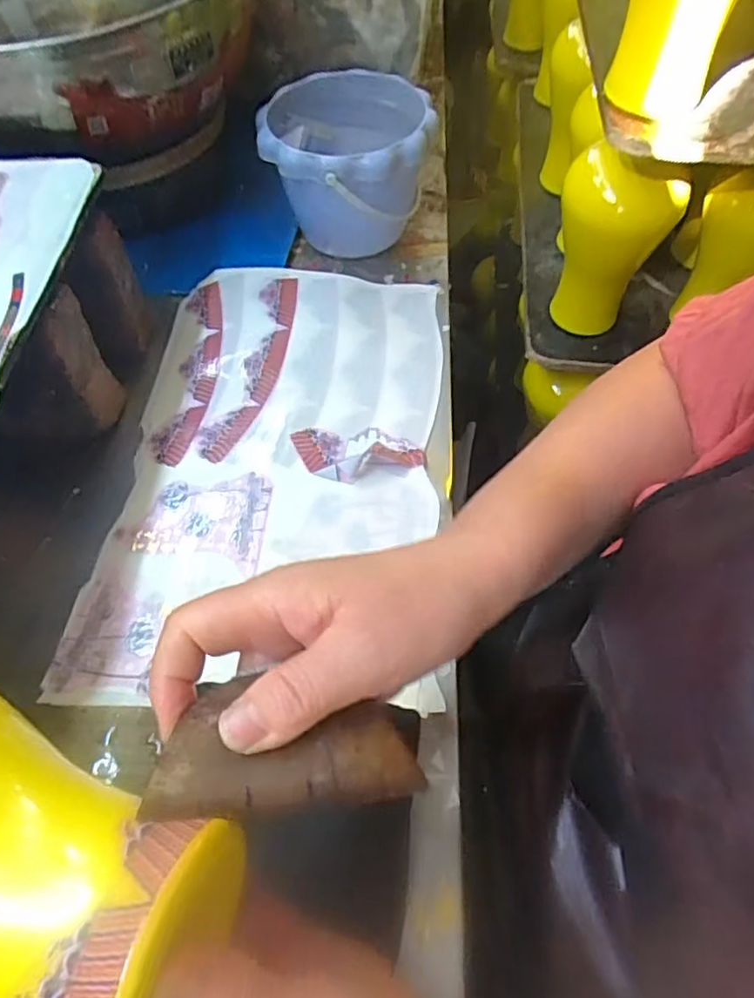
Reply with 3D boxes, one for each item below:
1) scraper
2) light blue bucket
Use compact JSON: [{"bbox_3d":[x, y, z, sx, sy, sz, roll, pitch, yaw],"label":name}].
[{"bbox_3d":[-0.032,0.085,0.217,0.089,0.004,0.049,0,40,-17],"label":"scraper"},{"bbox_3d":[-0.026,-0.311,0.581,0.147,0.107,0.153,-2,60,3],"label":"light blue bucket"}]

